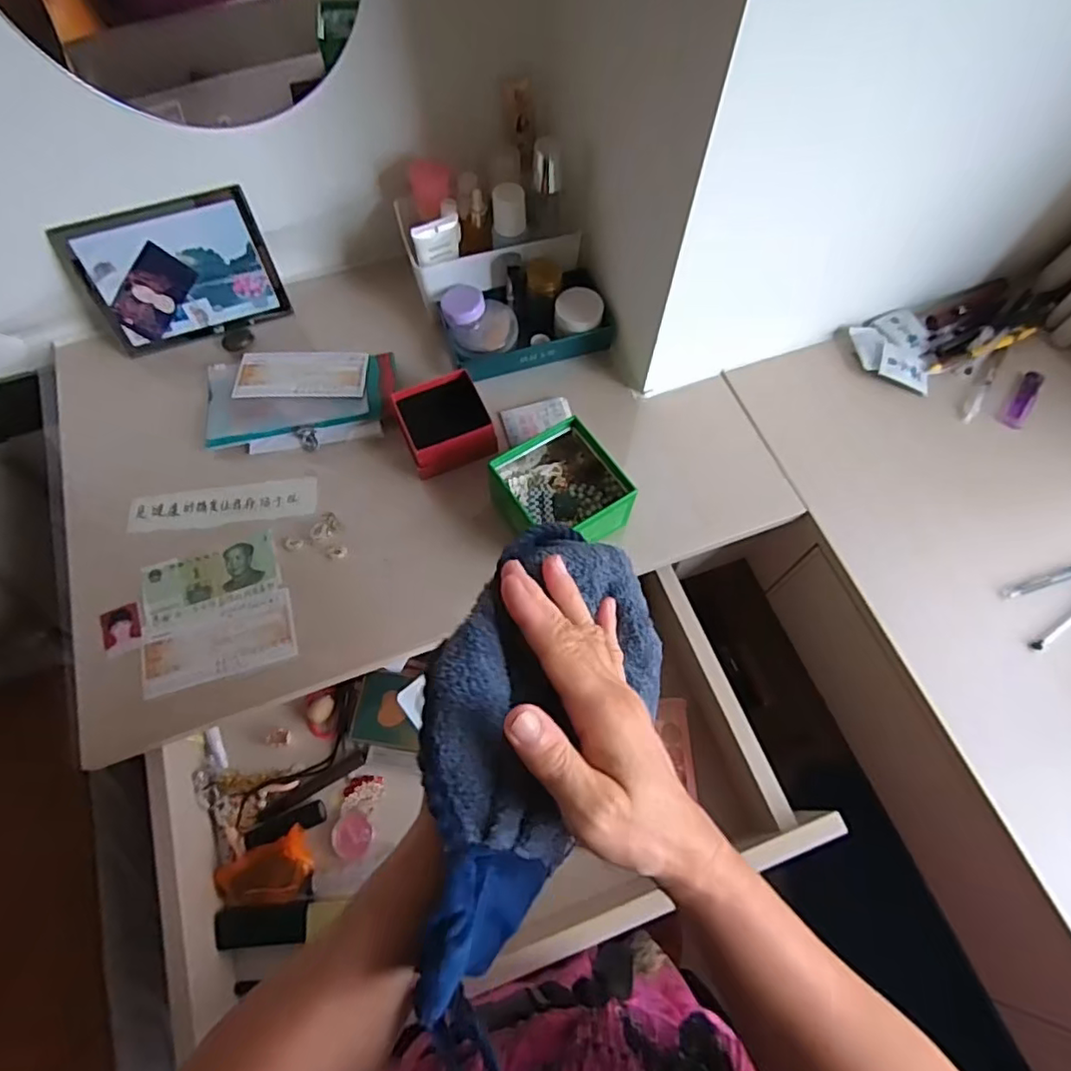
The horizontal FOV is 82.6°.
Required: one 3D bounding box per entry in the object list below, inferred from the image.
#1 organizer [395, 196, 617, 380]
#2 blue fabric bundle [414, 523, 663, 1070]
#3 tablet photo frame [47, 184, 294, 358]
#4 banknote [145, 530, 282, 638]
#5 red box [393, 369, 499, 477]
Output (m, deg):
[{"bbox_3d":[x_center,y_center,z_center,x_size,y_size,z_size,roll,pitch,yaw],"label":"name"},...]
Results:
[{"bbox_3d":[-0.032,-0.291,0.685,0.205,0.109,0.182,-13,67,-6],"label":"organizer"},{"bbox_3d":[-0.002,0.121,0.303,0.107,0.081,0.265,14,75,6],"label":"blue fabric bundle"},{"bbox_3d":[-0.395,-0.289,0.684,0.194,0.146,0.021,-19,45,-7],"label":"tablet photo frame"},{"bbox_3d":[-0.317,0.045,0.600,0.127,0.005,0.069,-19,67,-9],"label":"banknote"},{"bbox_3d":[-0.095,-0.116,0.635,0.097,0.046,0.095,-18,67,-8],"label":"red box"}]

